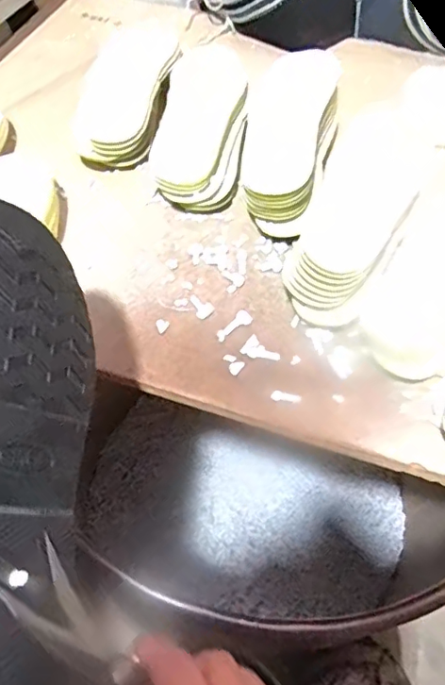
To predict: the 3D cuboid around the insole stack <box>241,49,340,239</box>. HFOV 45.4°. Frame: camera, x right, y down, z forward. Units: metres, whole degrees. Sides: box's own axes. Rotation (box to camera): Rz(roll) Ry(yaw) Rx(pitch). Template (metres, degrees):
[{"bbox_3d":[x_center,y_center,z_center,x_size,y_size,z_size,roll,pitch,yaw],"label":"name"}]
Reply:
[{"bbox_3d":[0.069,-0.204,0.547,0.091,0.054,0.208,10,70,4],"label":"insole stack"}]

